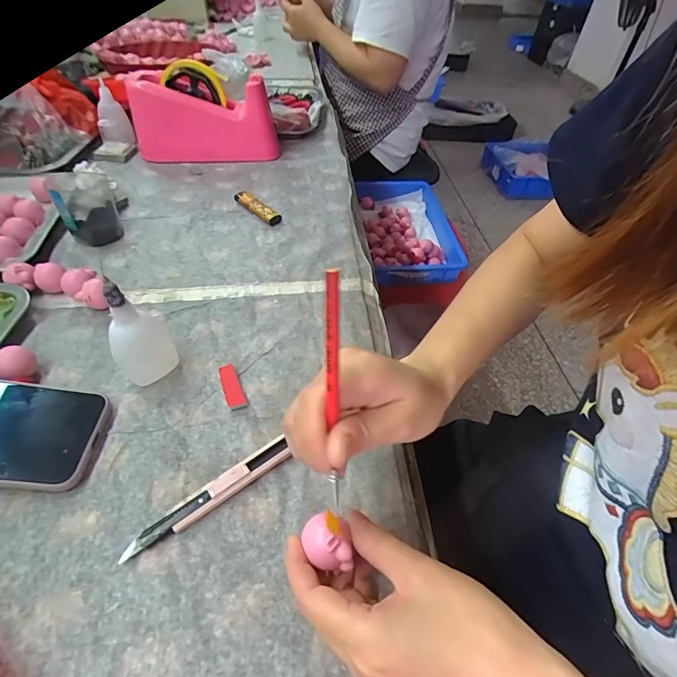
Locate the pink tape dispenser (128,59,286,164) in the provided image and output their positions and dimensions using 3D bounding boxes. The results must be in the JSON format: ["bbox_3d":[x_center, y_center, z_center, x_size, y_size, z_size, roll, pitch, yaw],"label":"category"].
[{"bbox_3d":[-0.188,-0.314,0.563,0.195,0.109,0.068,-2,48,-4],"label":"pink tape dispenser"}]

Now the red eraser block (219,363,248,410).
[{"bbox_3d":[-0.090,0.039,0.334,0.015,0.006,0.044,-19,52,-18],"label":"red eraser block"}]

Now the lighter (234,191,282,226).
[{"bbox_3d":[-0.101,-0.165,0.502,0.074,0.014,0.018,37,56,27],"label":"lighter"}]

